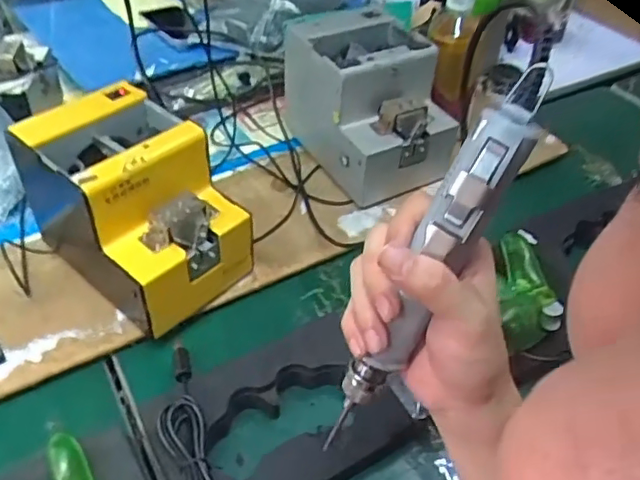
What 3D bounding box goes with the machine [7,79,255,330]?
[{"bbox_3d":[-0.165,-0.030,0.565,0.169,0.155,0.122,34,52,29],"label":"machine"}]

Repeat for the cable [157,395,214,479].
[{"bbox_3d":[-0.091,0.166,0.434,0.035,0.027,0.109,-16,46,-18],"label":"cable"}]

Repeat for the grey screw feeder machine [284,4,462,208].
[{"bbox_3d":[0.059,-0.160,0.710,0.129,0.159,0.187,-17,46,-19],"label":"grey screw feeder machine"}]

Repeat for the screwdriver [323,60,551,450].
[{"bbox_3d":[0.059,0.021,0.331,0.039,0.239,0.028,-2,36,-44],"label":"screwdriver"}]

